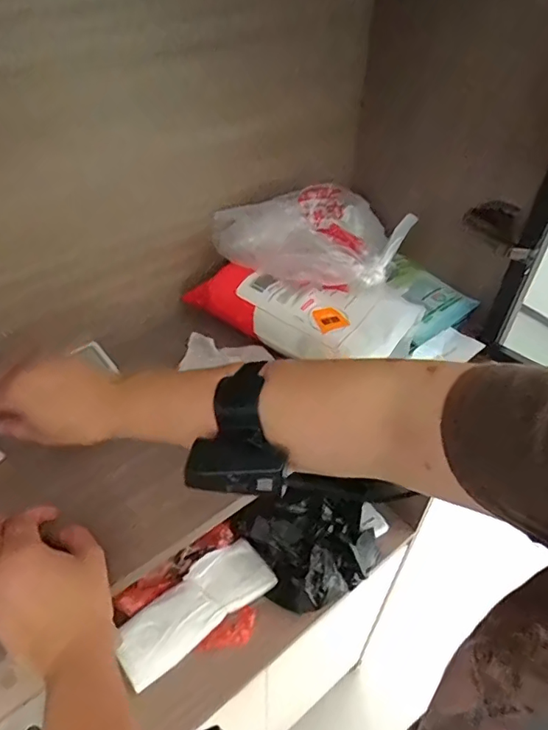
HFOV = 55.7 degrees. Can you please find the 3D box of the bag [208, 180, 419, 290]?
[{"bbox_3d":[0.046,-0.153,0.596,0.197,0.061,0.121,24,49,21],"label":"bag"}]

